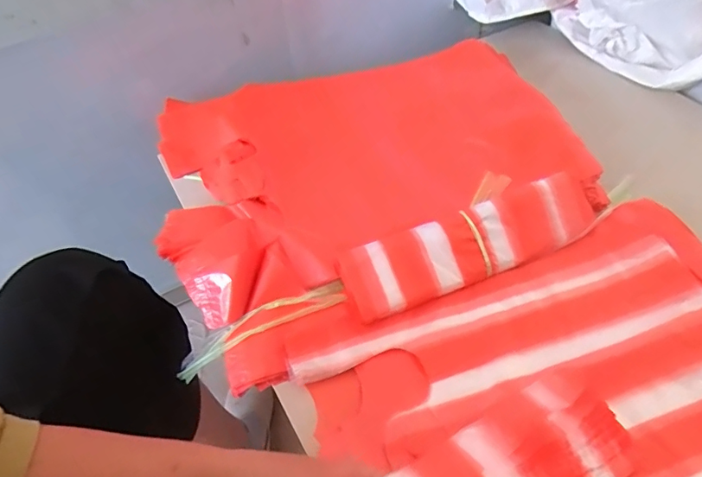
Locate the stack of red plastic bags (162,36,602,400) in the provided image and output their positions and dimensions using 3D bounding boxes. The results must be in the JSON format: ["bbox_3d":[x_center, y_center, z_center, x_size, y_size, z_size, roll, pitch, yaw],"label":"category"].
[{"bbox_3d":[0.019,-0.094,0.653,0.535,0.072,0.473,-13,49,-8],"label":"stack of red plastic bags"}]

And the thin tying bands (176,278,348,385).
[{"bbox_3d":[-0.100,0.104,0.557,0.201,0.053,0.034,-19,50,-13],"label":"thin tying bands"}]

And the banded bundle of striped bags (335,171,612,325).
[{"bbox_3d":[0.153,-0.003,0.574,0.340,0.050,0.090,-20,50,-14],"label":"banded bundle of striped bags"}]

